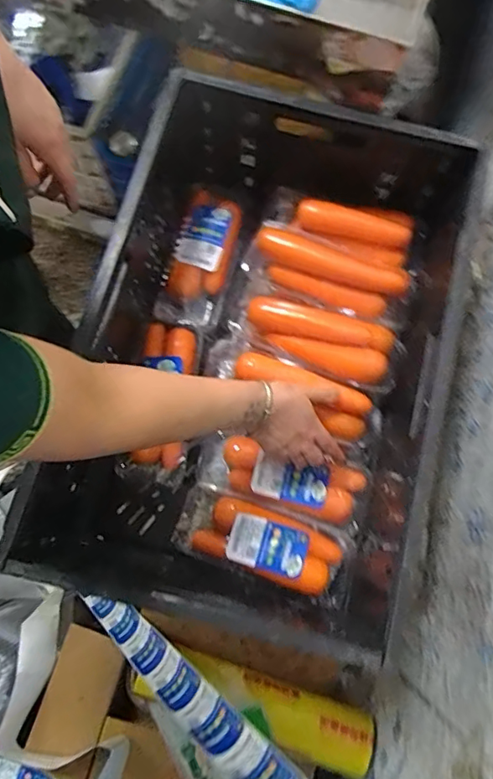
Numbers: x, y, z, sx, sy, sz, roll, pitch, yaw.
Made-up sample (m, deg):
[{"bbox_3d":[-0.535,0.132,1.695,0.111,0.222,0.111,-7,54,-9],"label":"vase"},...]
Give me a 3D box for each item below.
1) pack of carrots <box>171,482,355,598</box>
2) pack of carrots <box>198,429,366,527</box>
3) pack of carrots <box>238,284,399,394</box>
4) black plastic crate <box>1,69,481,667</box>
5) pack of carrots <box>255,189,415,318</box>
[{"bbox_3d":[0.021,0.205,0.698,0.227,0.055,0.094,20,78,3],"label":"pack of carrots"},{"bbox_3d":[0.045,0.121,0.708,0.227,0.036,0.082,13,78,13],"label":"pack of carrots"},{"bbox_3d":[0.101,-0.069,0.697,0.219,0.042,0.086,25,79,4],"label":"pack of carrots"},{"bbox_3d":[0.023,-0.031,0.669,0.411,0.241,0.591,17,78,3],"label":"black plastic crate"},{"bbox_3d":[0.118,-0.191,0.726,0.205,0.068,0.152,19,78,3],"label":"pack of carrots"}]

